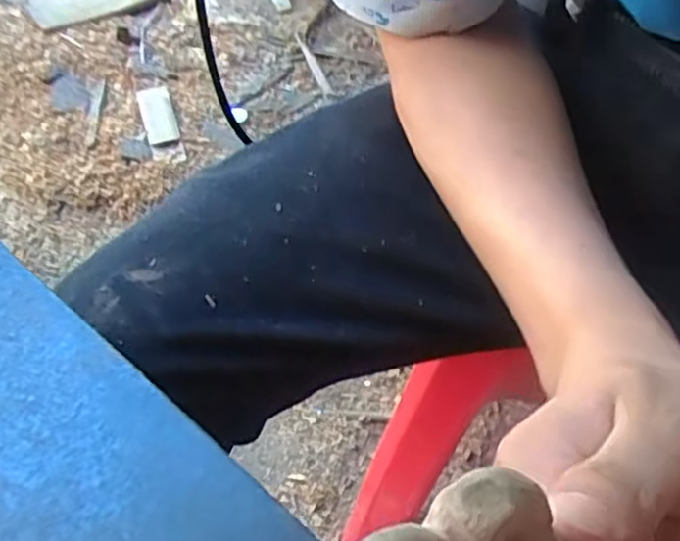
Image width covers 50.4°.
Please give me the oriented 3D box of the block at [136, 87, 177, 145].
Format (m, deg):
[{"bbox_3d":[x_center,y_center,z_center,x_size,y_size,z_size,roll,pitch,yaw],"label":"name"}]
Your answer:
[{"bbox_3d":[-0.353,-0.303,1.395,0.057,0.009,0.218,-14,42,-11],"label":"block"}]

